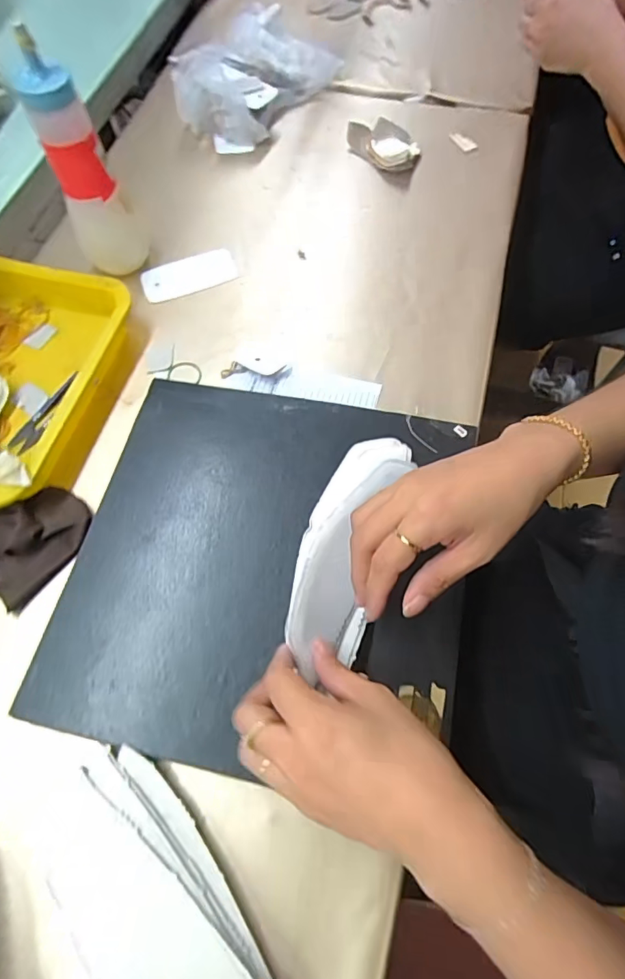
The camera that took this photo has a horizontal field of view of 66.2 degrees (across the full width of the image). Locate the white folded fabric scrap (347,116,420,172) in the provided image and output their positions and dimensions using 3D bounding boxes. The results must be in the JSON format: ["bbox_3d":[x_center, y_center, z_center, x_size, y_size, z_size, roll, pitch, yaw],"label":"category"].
[{"bbox_3d":[0.094,-0.441,0.611,0.059,0.025,0.090,-40,72,-16],"label":"white folded fabric scrap"}]

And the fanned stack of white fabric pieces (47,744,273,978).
[{"bbox_3d":[-0.093,0.277,0.294,0.091,0.030,0.221,-35,71,-14],"label":"fanned stack of white fabric pieces"}]

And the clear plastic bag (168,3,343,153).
[{"bbox_3d":[-0.070,-0.555,0.640,0.128,0.061,0.224,28,69,12],"label":"clear plastic bag"}]

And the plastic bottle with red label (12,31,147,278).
[{"bbox_3d":[-0.213,-0.296,0.457,0.051,0.184,0.060,24,69,10],"label":"plastic bottle with red label"}]

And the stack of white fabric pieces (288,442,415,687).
[{"bbox_3d":[0.025,0.037,0.361,0.061,0.038,0.202,17,57,7],"label":"stack of white fabric pieces"}]

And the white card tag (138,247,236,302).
[{"bbox_3d":[-0.139,-0.242,0.539,0.103,0.008,0.053,-16,67,-7],"label":"white card tag"}]

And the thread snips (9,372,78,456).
[{"bbox_3d":[-0.258,-0.076,0.462,0.022,0.005,0.093,22,68,9],"label":"thread snips"}]

